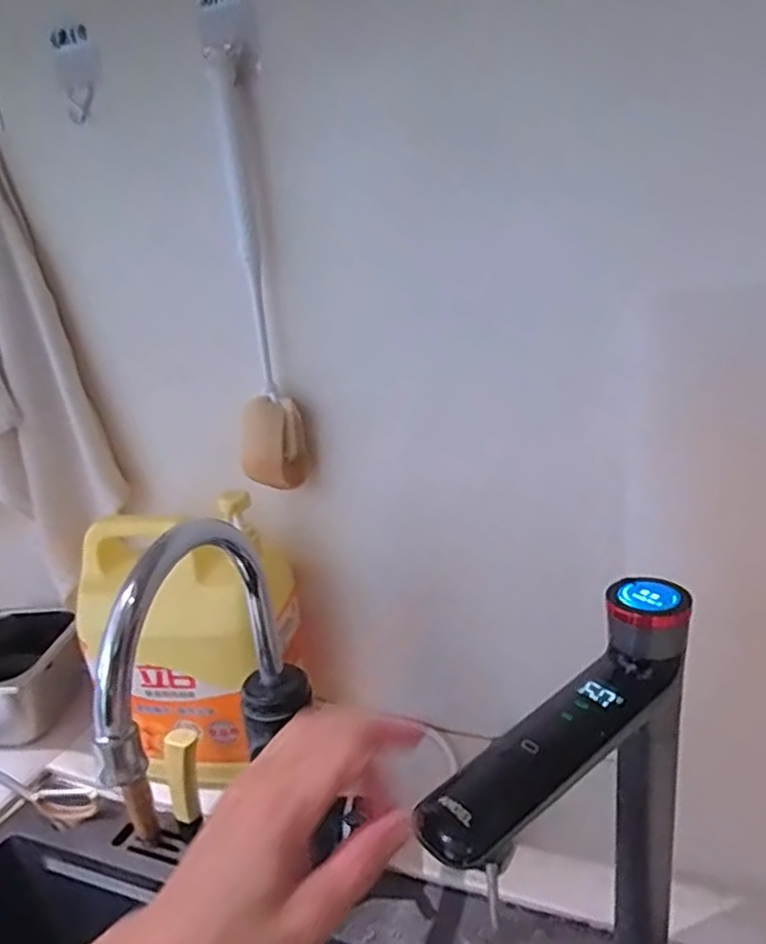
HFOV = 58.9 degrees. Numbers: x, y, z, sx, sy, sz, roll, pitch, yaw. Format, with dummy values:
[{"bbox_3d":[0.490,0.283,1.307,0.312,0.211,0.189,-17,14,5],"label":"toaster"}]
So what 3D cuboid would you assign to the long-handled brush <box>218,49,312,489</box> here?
[{"bbox_3d":[-0.120,-0.159,0.603,0.058,0.352,0.053,-10,21,-9],"label":"long-handled brush"}]

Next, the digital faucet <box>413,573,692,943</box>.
[{"bbox_3d":[0.106,0.231,0.387,0.177,0.307,0.040,-20,24,-31],"label":"digital faucet"}]

